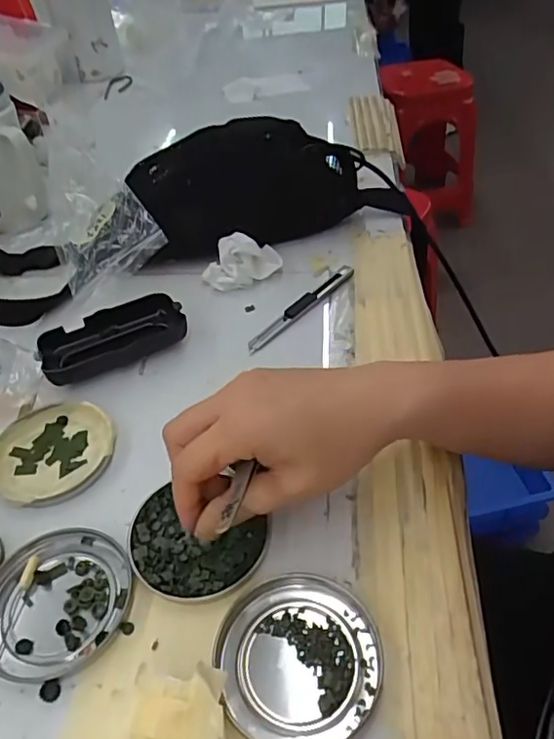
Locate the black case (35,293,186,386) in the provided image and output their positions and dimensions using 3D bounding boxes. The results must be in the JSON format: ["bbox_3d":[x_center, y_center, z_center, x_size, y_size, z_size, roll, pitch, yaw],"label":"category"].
[{"bbox_3d":[-0.129,-0.025,0.433,0.108,0.025,0.051,-24,47,-18],"label":"black case"}]

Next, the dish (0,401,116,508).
[{"bbox_3d":[-0.149,0.055,0.367,0.077,0.013,0.080,-3,44,3],"label":"dish"}]

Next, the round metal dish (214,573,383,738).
[{"bbox_3d":[0.011,0.141,0.271,0.078,0.012,0.075,-3,44,3],"label":"round metal dish"}]

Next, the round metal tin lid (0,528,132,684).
[{"bbox_3d":[-0.119,0.123,0.296,0.073,0.008,0.079,-3,44,3],"label":"round metal tin lid"}]

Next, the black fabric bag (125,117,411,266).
[{"bbox_3d":[-0.006,-0.187,0.538,0.256,0.096,0.112,-11,44,-6],"label":"black fabric bag"}]

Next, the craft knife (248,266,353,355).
[{"bbox_3d":[0.022,-0.053,0.464,0.015,0.009,0.130,28,53,30],"label":"craft knife"}]

